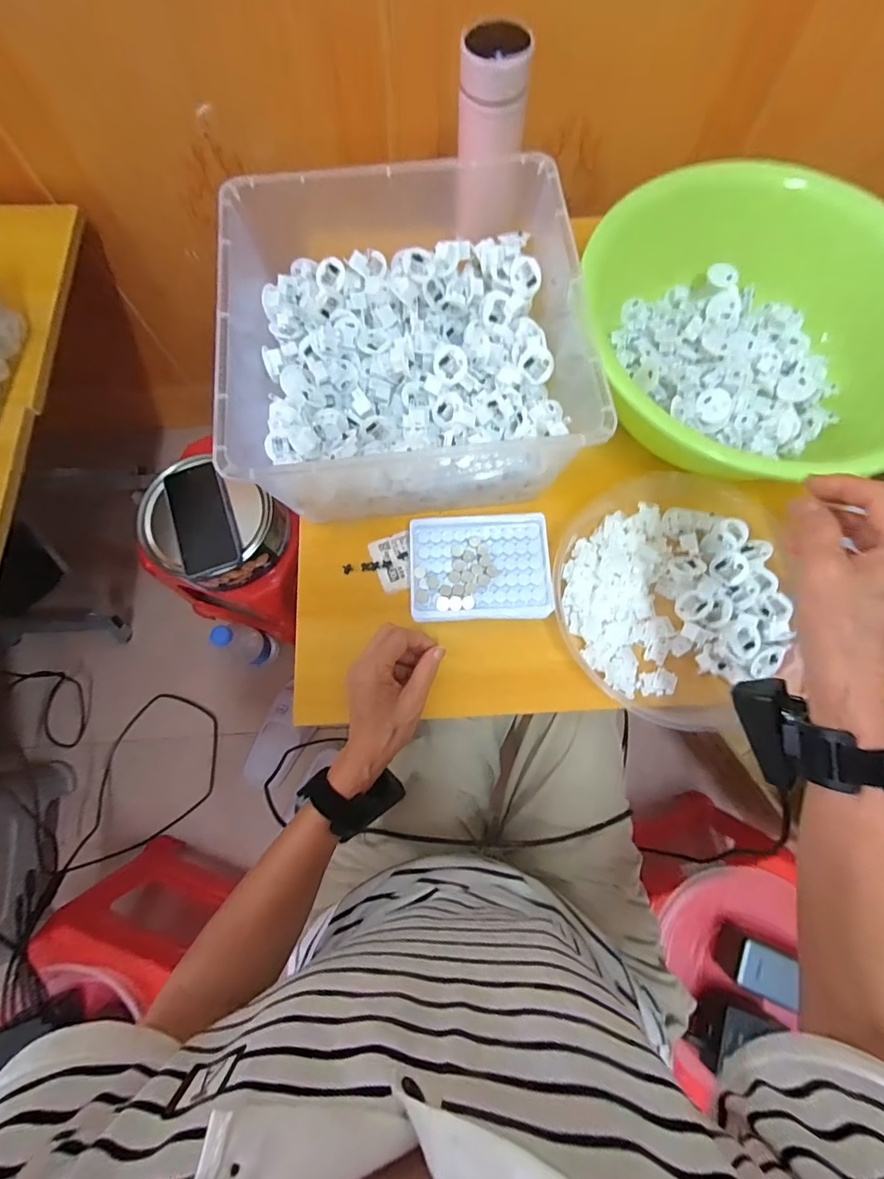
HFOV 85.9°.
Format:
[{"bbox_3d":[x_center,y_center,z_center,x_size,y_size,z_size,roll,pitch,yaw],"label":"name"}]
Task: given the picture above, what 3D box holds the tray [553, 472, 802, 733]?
[{"bbox_3d":[0.220,-0.001,0.460,0.226,0.043,0.253,4,75,2],"label":"tray"}]

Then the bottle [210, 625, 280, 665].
[{"bbox_3d":[-0.352,0.089,0.825,0.074,0.173,0.061,18,76,6],"label":"bottle"}]

